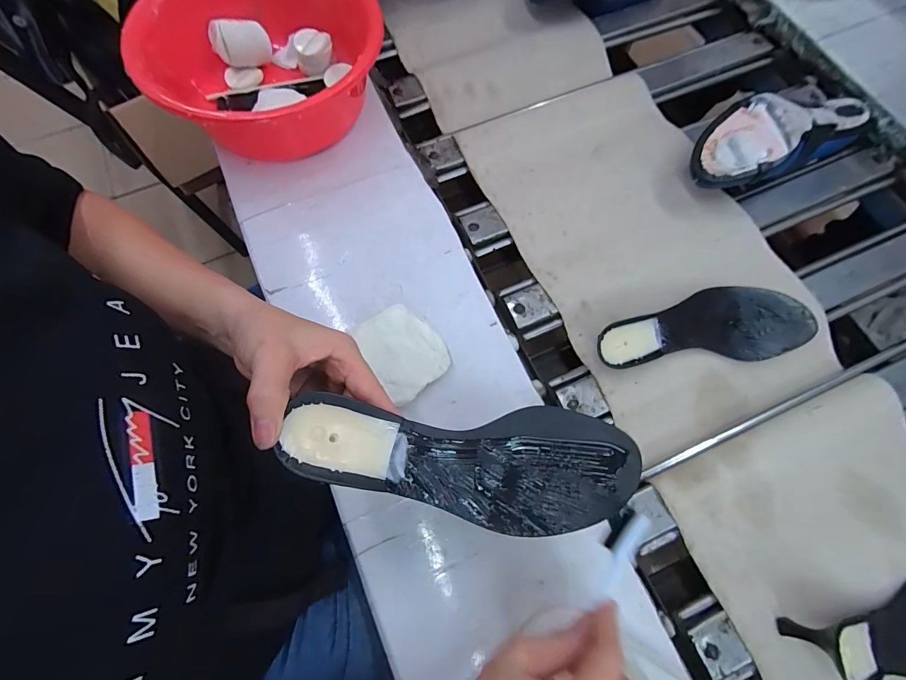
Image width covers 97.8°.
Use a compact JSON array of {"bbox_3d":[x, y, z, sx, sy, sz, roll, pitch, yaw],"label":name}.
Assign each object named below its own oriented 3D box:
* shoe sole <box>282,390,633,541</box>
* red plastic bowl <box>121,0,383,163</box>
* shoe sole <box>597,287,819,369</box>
[{"bbox_3d":[0.019,0.090,0.289,0.266,0.029,0.091,13,70,-20],"label":"shoe sole"},{"bbox_3d":[-0.225,-0.341,0.499,0.263,0.114,0.269,1,73,-2],"label":"red plastic bowl"},{"bbox_3d":[0.296,-0.021,0.463,0.276,0.052,0.095,-6,73,1],"label":"shoe sole"}]

